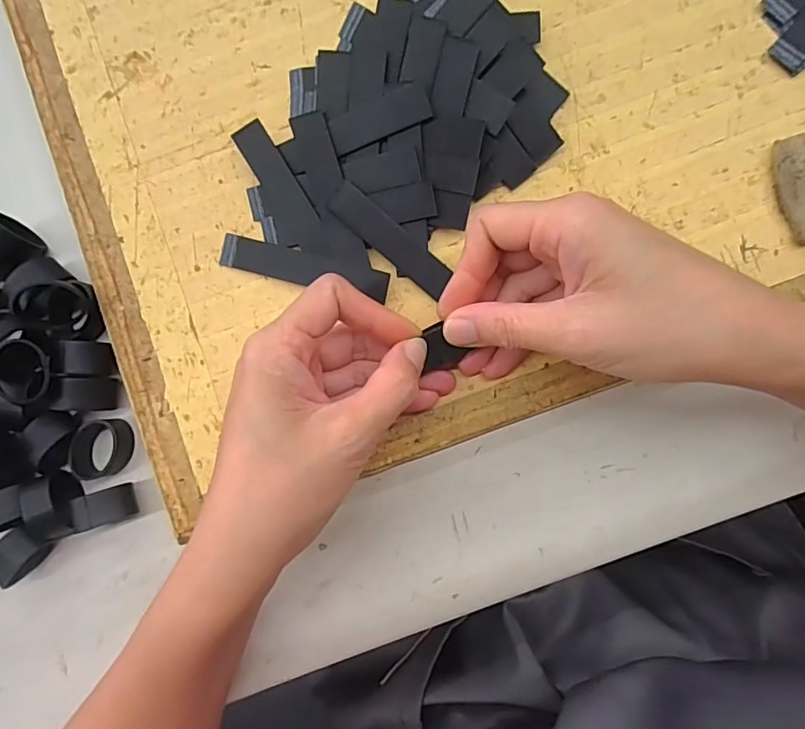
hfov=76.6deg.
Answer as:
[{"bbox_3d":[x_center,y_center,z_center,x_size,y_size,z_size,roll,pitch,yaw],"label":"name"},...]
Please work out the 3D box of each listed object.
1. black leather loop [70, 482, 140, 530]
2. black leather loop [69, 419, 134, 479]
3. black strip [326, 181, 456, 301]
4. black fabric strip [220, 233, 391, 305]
[{"bbox_3d":[-0.154,0.074,0.268,0.025,0.024,0.018,-15,89,2],"label":"black leather loop"},{"bbox_3d":[-0.162,0.045,0.275,0.025,0.016,0.031,0,90,2],"label":"black leather loop"},{"bbox_3d":[-0.006,-0.064,0.260,0.072,0.006,0.017,40,91,2],"label":"black strip"},{"bbox_3d":[-0.052,-0.051,0.267,0.090,0.006,0.017,15,90,2],"label":"black fabric strip"}]

